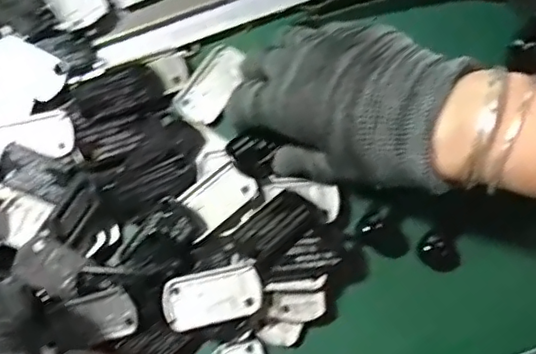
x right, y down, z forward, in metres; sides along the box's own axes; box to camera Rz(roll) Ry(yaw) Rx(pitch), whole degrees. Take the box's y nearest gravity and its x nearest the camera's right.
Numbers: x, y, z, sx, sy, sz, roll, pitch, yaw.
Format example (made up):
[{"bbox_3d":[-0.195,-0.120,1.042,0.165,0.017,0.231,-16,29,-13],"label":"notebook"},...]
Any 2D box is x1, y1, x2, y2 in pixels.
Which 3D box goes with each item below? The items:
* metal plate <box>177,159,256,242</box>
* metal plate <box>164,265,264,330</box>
[{"bbox_3d":[-0.030,0.012,0.351,0.043,0.004,0.028,-36,80,-7],"label":"metal plate"},{"bbox_3d":[-0.031,0.067,0.334,0.054,0.007,0.028,-13,78,-2],"label":"metal plate"}]

